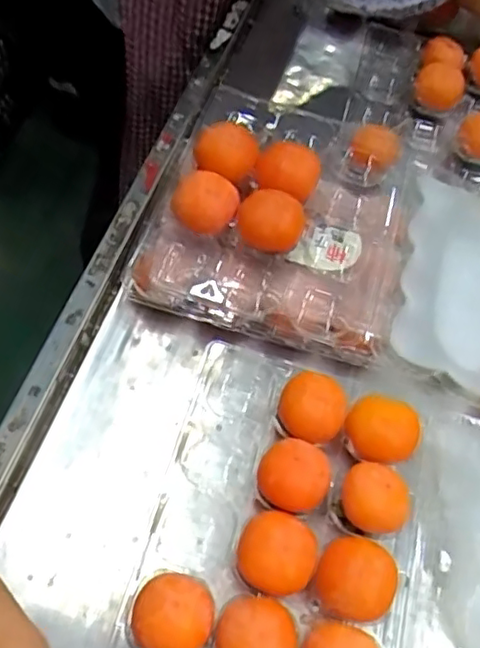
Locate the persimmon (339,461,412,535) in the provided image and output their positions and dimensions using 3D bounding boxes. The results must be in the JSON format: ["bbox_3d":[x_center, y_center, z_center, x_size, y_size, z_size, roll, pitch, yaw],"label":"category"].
[{"bbox_3d":[0.092,0.122,0.439,0.047,0.034,0.042,33,64,13],"label":"persimmon"}]

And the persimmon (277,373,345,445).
[{"bbox_3d":[0.053,0.063,0.470,0.046,0.035,0.044,2,61,-3],"label":"persimmon"}]

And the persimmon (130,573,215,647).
[{"bbox_3d":[-0.041,0.181,0.396,0.047,0.043,0.047,3,58,-5],"label":"persimmon"}]

